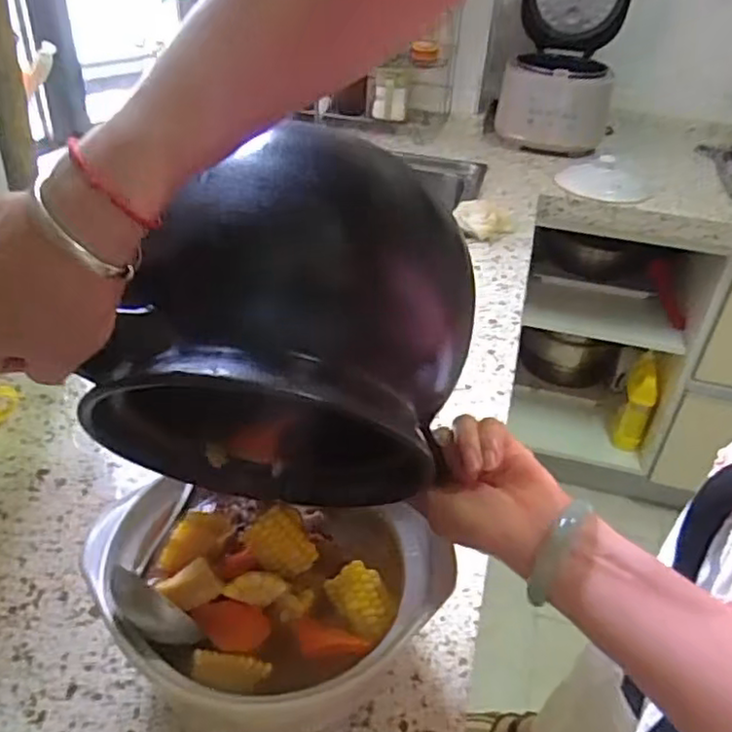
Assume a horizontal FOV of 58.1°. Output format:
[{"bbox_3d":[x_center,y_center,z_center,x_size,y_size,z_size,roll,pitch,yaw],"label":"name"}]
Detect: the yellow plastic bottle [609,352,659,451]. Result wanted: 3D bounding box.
[{"bbox_3d":[0.666,0.092,1.618,0.073,0.210,0.096,19,38,19],"label":"yellow plastic bottle"}]

